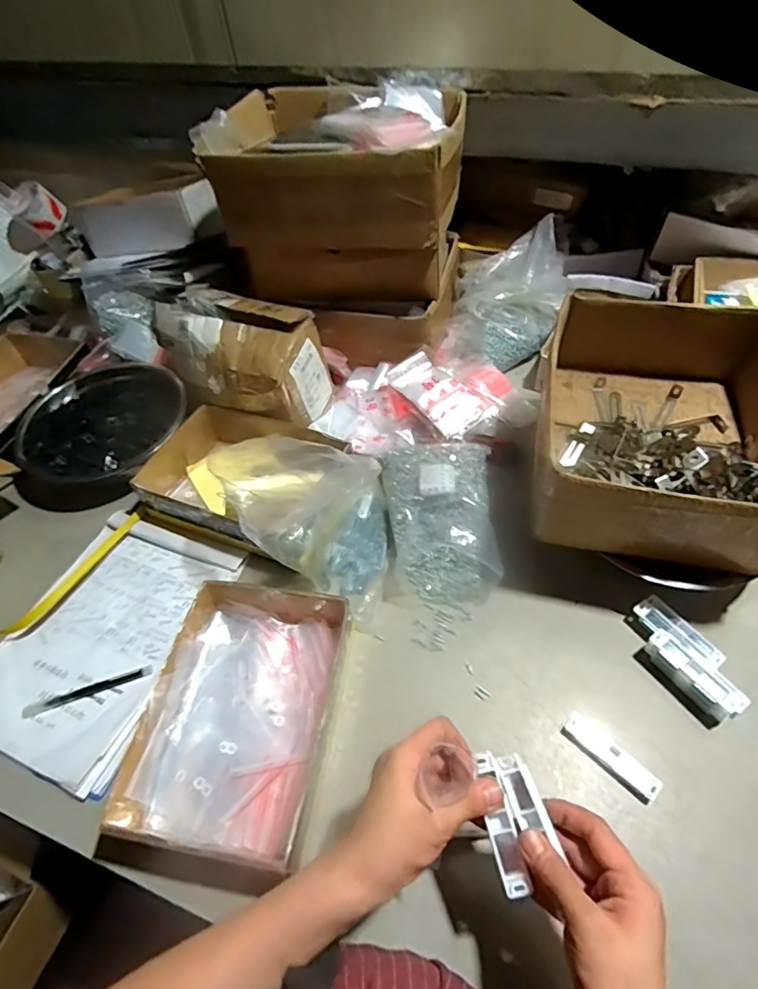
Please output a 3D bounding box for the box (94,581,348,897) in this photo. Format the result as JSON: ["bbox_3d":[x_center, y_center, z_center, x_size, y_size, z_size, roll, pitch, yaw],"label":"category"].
[{"bbox_3d":[-0.144,0.226,0.534,0.184,0.054,0.277,7,54,11],"label":"box"}]

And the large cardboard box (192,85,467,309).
[{"bbox_3d":[-0.046,-0.443,0.772,0.315,0.226,0.264,8,54,11],"label":"large cardboard box"}]

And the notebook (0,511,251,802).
[{"bbox_3d":[-0.330,0.167,0.629,0.218,0.018,0.297,17,56,18],"label":"notebook"}]

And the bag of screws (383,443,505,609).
[{"bbox_3d":[0.078,0.024,0.667,0.139,0.078,0.221,-2,53,4],"label":"bag of screws"}]

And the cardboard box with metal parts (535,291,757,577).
[{"bbox_3d":[0.322,-0.073,0.596,0.250,0.117,0.291,9,54,12],"label":"cardboard box with metal parts"}]

